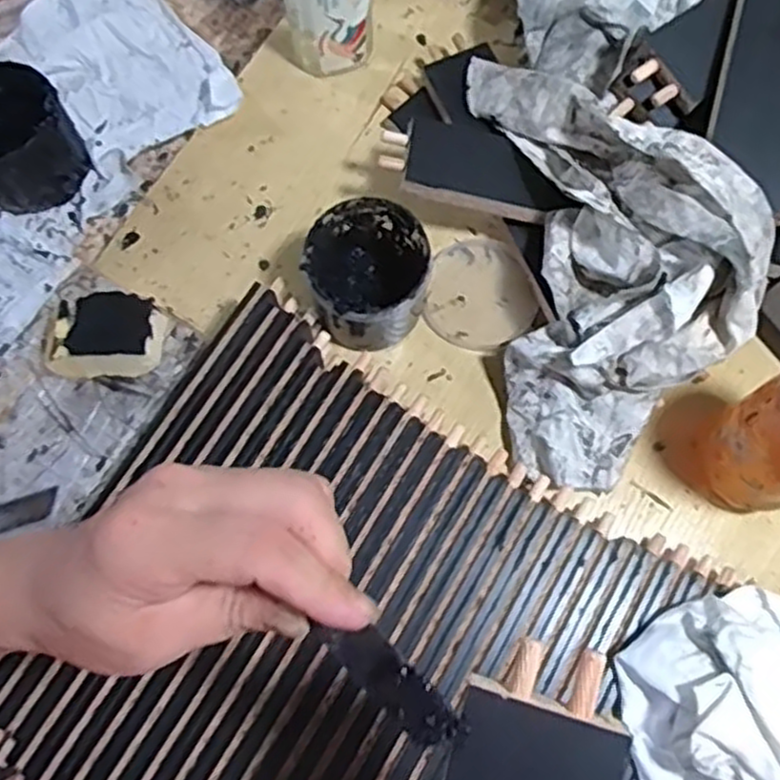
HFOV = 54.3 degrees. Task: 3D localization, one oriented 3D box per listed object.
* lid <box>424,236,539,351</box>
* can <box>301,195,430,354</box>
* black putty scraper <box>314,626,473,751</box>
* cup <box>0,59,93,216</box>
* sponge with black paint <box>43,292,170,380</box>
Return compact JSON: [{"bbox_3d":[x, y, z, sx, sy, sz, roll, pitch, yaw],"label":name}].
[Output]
[{"bbox_3d":[0.066,-0.070,0.545,0.075,0.010,0.084,9,73,2],"label":"lid"},{"bbox_3d":[-0.015,-0.074,0.507,0.077,0.072,0.089,11,73,3],"label":"can"},{"bbox_3d":[0.001,0.097,0.254,0.056,0.007,0.017,39,76,9],"label":"black putty scraper"},{"bbox_3d":[-0.273,-0.183,0.553,0.079,0.075,0.074,0,72,-1],"label":"cup"},{"bbox_3d":[-0.168,-0.032,0.448,0.062,0.027,0.048,7,72,2],"label":"sponge with black paint"}]

